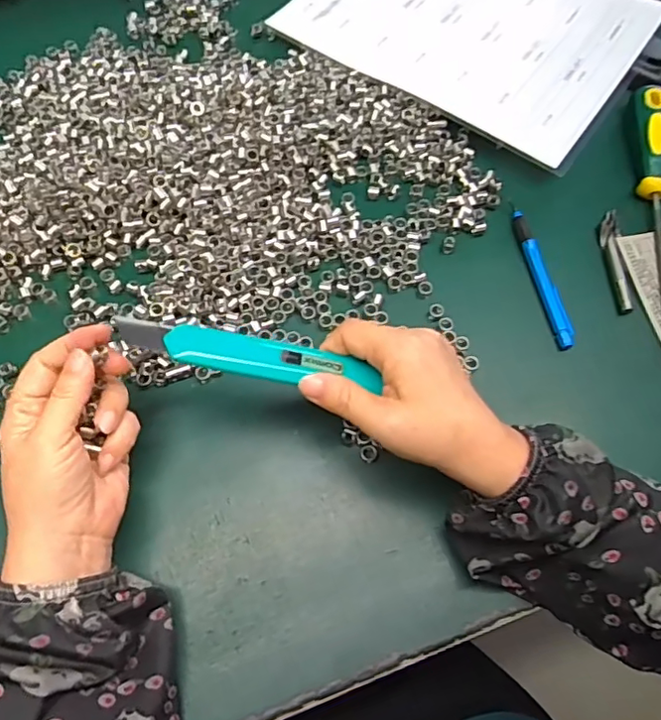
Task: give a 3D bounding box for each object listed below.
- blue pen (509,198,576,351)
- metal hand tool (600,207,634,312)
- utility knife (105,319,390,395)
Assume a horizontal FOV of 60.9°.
[{"bbox_3d":[0.156,-0.066,0.418,0.011,0.012,0.124,-11,67,-4],"label":"blue pen"},{"bbox_3d":[0.216,-0.076,0.427,0.012,0.006,0.086,2,67,1],"label":"metal hand tool"},{"bbox_3d":[-0.043,-0.004,0.307,0.137,0.013,0.025,10,66,-10],"label":"utility knife"}]

